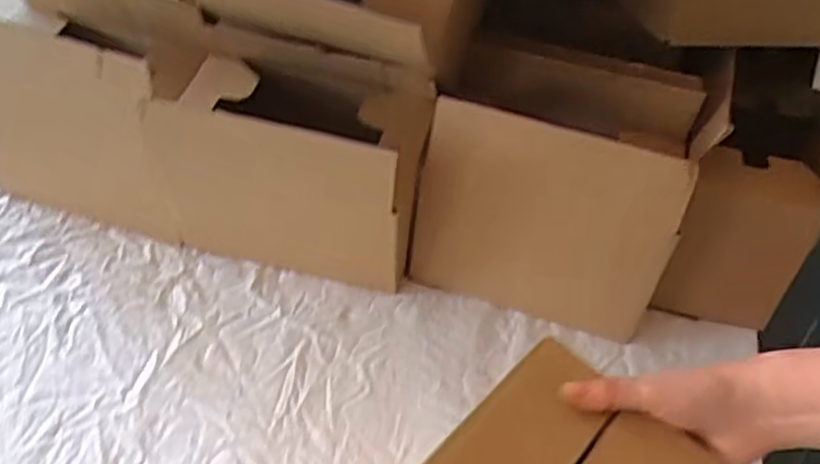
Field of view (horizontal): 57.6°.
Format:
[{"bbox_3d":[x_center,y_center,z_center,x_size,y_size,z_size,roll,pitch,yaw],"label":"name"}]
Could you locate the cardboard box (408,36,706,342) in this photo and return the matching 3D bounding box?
[{"bbox_3d":[0.140,-0.042,0.728,0.227,0.225,0.140,17,44,11],"label":"cardboard box"}]

